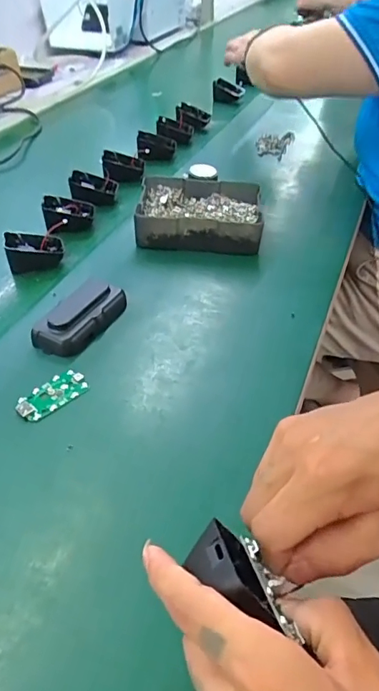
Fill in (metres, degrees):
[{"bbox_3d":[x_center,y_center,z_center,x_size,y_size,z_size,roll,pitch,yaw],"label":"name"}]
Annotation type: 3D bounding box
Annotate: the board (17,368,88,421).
[{"bbox_3d":[-0.122,0.043,0.425,0.034,0.005,0.063,34,52,31],"label":"board"}]

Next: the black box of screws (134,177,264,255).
[{"bbox_3d":[0.014,-0.175,0.639,0.161,0.047,0.132,1,43,1],"label":"black box of screws"}]

